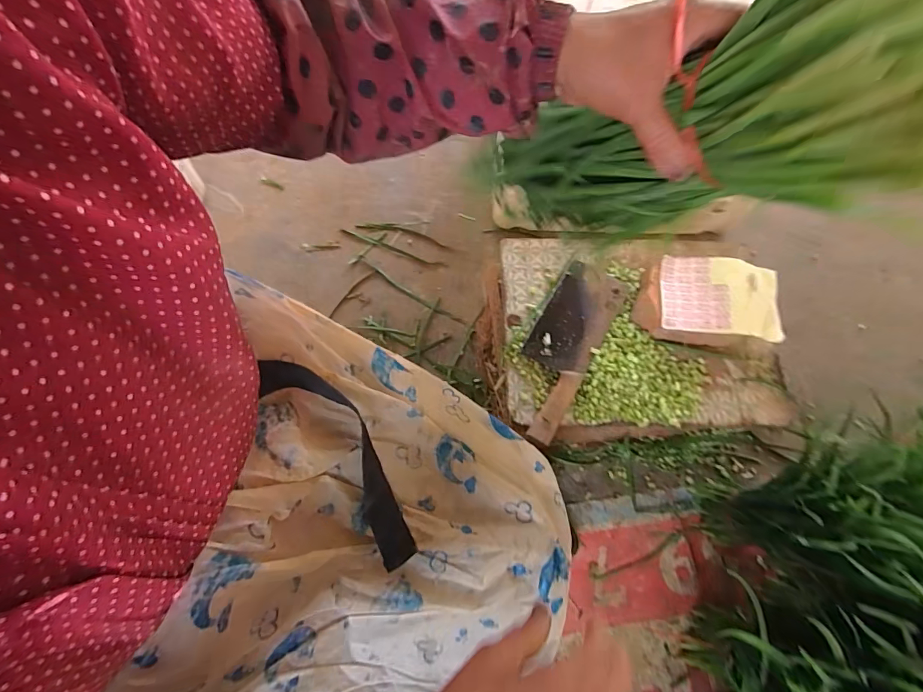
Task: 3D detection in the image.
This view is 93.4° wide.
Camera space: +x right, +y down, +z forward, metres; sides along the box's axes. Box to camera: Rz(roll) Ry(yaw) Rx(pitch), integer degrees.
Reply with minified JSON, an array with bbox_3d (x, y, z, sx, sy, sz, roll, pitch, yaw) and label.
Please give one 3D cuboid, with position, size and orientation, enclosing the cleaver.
[{"bbox_3d":[0.155,-0.002,0.662,0.097,0.022,0.296,29,72,9],"label":"cleaver"}]

